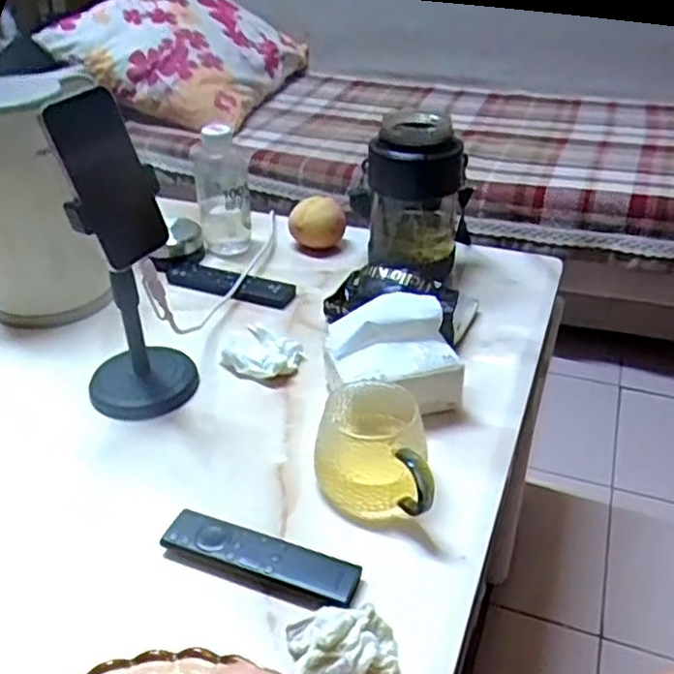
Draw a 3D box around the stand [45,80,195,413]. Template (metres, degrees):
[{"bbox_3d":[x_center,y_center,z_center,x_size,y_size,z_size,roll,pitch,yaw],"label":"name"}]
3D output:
[{"bbox_3d":[-0.203,-0.066,0.654,0.103,0.295,0.090,-15,35,-21],"label":"stand"}]

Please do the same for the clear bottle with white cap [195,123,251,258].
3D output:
[{"bbox_3d":[-0.156,-0.195,0.959,0.061,0.165,0.068,-15,35,-21],"label":"clear bottle with white cap"}]

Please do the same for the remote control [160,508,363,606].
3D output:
[{"bbox_3d":[-0.060,0.170,0.550,0.156,0.017,0.036,12,34,19],"label":"remote control"}]

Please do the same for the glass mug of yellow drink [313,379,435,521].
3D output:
[{"bbox_3d":[0.035,0.094,0.608,0.097,0.076,0.101,6,33,11],"label":"glass mug of yellow drink"}]

